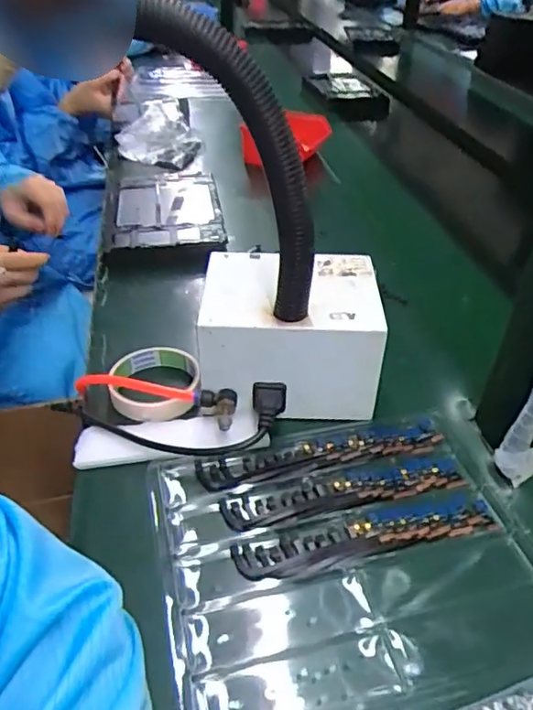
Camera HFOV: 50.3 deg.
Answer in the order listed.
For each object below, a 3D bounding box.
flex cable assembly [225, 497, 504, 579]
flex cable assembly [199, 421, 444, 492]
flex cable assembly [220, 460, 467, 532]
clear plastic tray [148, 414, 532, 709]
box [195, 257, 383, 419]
[{"bbox_3d":[0.075,0.132,0.417,0.195,0.004,0.034,-8,40,-12],"label":"flex cable assembly"},{"bbox_3d":[0.048,0.081,0.479,0.208,0.005,0.036,-8,40,-13],"label":"flex cable assembly"},{"bbox_3d":[0.064,0.107,0.447,0.194,0.006,0.032,-7,39,-12],"label":"flex cable assembly"},{"bbox_3d":[0.057,0.141,0.416,0.258,0.019,0.221,-10,40,-14],"label":"clear plastic tray"},{"bbox_3d":[0.019,-0.023,0.529,0.155,0.100,0.130,2,40,0],"label":"box"}]

